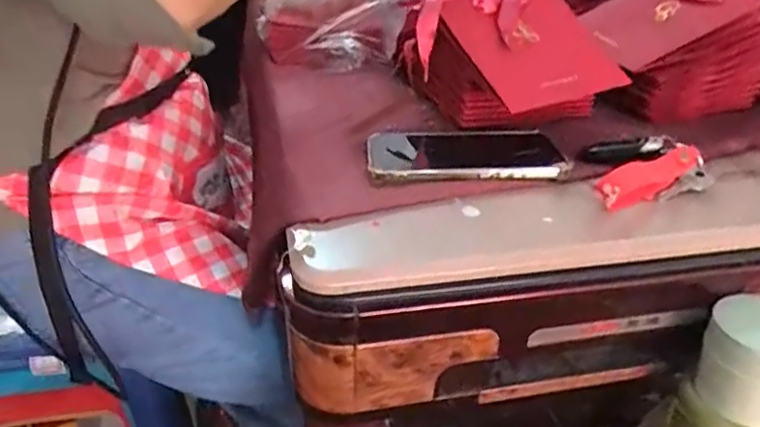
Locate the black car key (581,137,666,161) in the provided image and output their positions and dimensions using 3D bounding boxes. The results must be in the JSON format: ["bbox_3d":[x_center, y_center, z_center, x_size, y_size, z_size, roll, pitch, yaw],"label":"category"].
[{"bbox_3d":[0.205,-0.054,0.489,0.064,0.015,0.022,-5,24,34],"label":"black car key"}]

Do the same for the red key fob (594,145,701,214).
[{"bbox_3d":[0.207,-0.026,0.444,0.107,0.033,0.013,-17,36,-27],"label":"red key fob"}]

